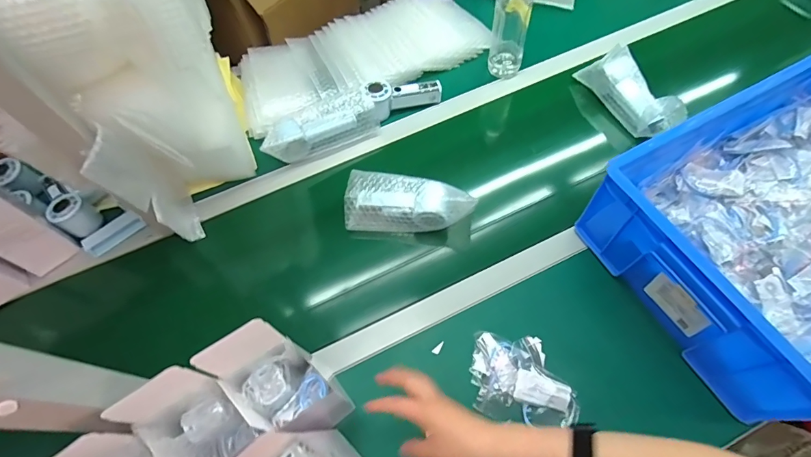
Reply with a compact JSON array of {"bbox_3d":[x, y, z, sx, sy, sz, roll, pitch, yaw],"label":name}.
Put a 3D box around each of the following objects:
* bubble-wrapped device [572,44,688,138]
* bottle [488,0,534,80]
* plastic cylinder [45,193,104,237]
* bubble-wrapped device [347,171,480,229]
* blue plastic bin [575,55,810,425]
[{"bbox_3d":[0.423,-0.259,0.752,0.076,0.065,0.190,-26,63,-11],"label":"bubble-wrapped device"},{"bbox_3d":[0.201,-0.394,0.755,0.066,0.217,0.066,13,63,10],"label":"bottle"},{"bbox_3d":[-0.566,-0.023,0.688,0.056,0.058,0.056,27,66,16],"label":"plastic cylinder"},{"bbox_3d":[0.004,-0.042,0.652,0.202,0.067,0.078,8,62,7],"label":"bubble-wrapped device"},{"bbox_3d":[0.537,-0.008,0.548,0.456,0.163,0.371,-25,63,-10],"label":"blue plastic bin"}]

